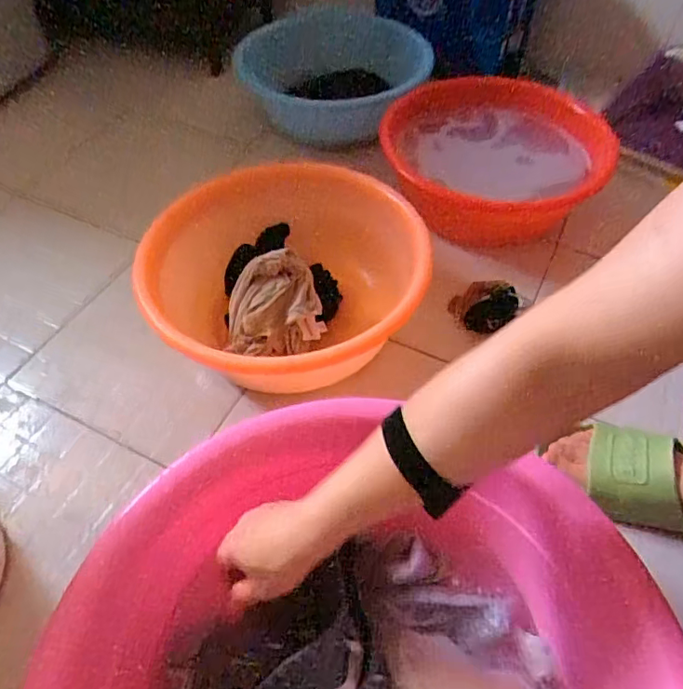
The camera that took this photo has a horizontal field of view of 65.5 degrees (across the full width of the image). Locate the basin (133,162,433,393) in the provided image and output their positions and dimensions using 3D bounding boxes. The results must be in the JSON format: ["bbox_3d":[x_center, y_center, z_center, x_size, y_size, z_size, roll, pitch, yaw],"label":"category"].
[{"bbox_3d":[-0.084,-0.052,0.727,0.371,0.183,0.319,-1,51,0],"label":"basin"}]

